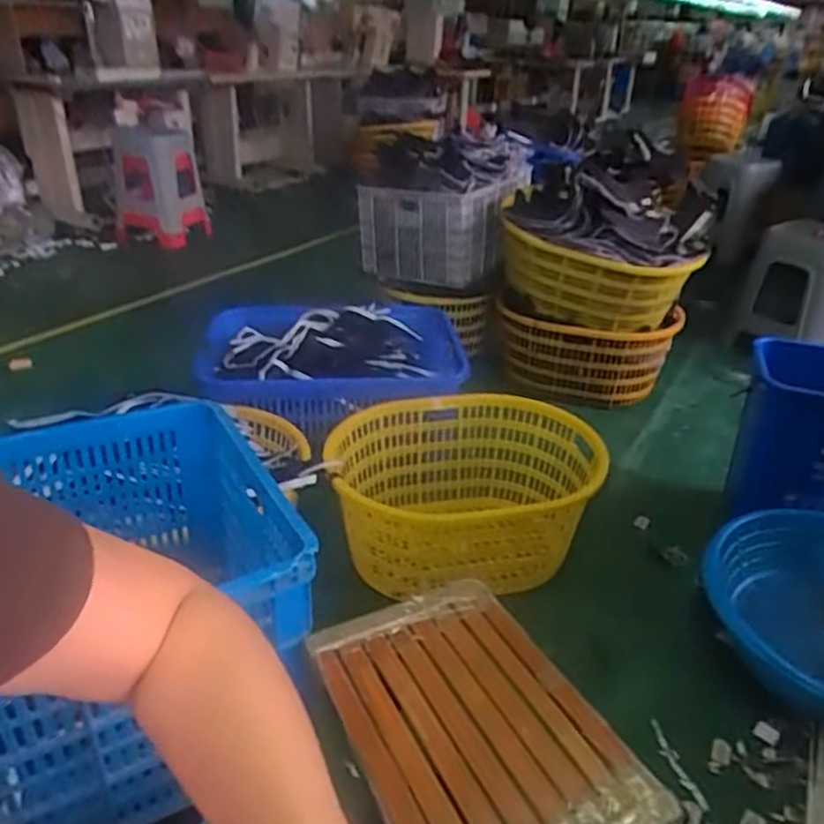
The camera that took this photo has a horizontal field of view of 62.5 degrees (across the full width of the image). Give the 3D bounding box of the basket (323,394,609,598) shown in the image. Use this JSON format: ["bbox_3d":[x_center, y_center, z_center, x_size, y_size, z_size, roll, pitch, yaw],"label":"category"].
[{"bbox_3d":[0.123,0.199,1.574,0.611,0.281,0.434,-2,30,-7],"label":"basket"}]

